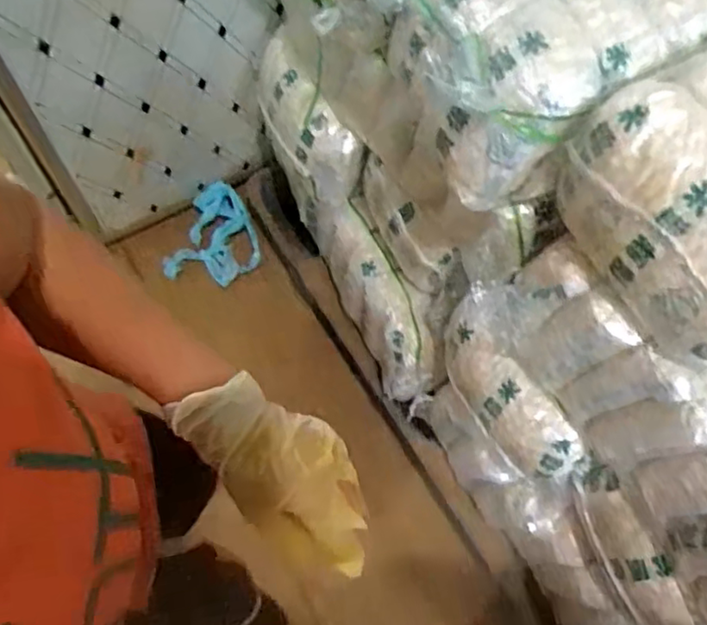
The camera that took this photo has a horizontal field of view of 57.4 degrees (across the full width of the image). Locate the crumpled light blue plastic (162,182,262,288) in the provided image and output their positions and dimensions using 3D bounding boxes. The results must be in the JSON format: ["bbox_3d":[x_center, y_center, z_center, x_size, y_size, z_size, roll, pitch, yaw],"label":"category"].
[{"bbox_3d":[-0.305,-0.162,1.486,0.186,0.020,0.239,27,89,1],"label":"crumpled light blue plastic"}]

